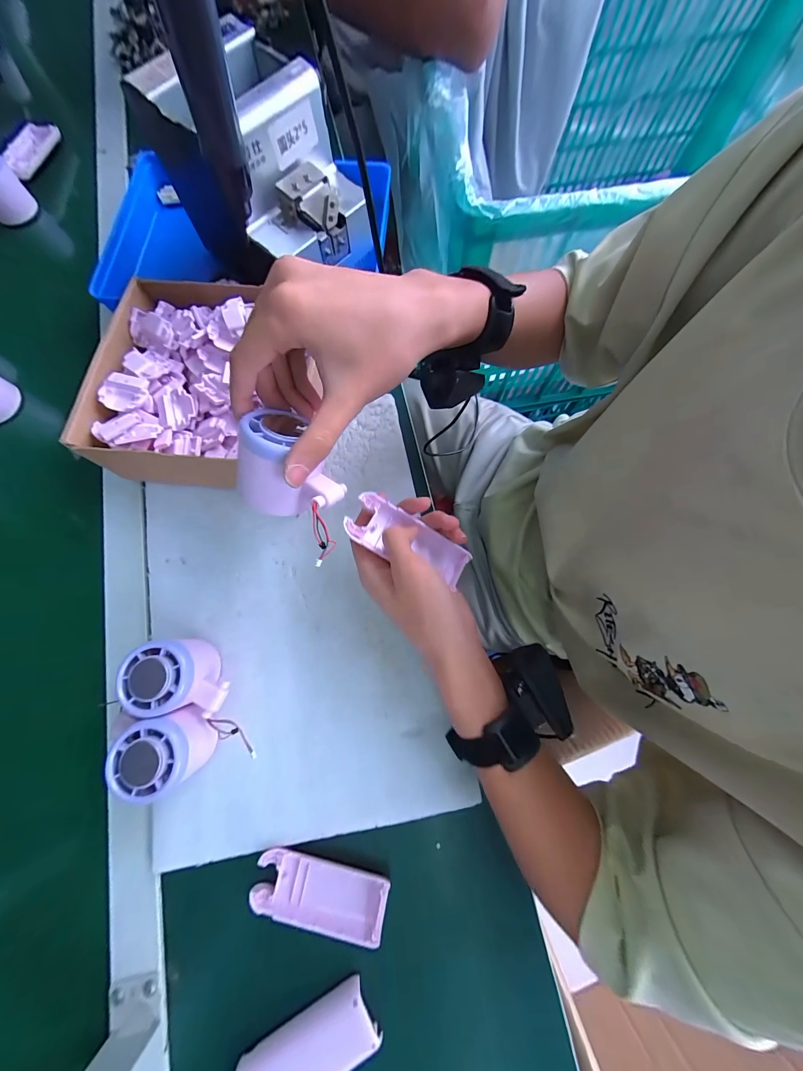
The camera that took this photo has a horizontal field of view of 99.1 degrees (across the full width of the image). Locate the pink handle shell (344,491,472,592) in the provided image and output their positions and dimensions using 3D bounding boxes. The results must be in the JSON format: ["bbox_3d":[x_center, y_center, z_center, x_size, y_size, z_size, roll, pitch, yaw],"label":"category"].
[{"bbox_3d":[0.007,0.004,0.281,0.103,0.014,0.042,27,78,-8],"label":"pink handle shell"}]

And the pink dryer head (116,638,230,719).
[{"bbox_3d":[-0.181,0.117,0.288,0.072,0.053,0.054,9,77,2],"label":"pink dryer head"}]

